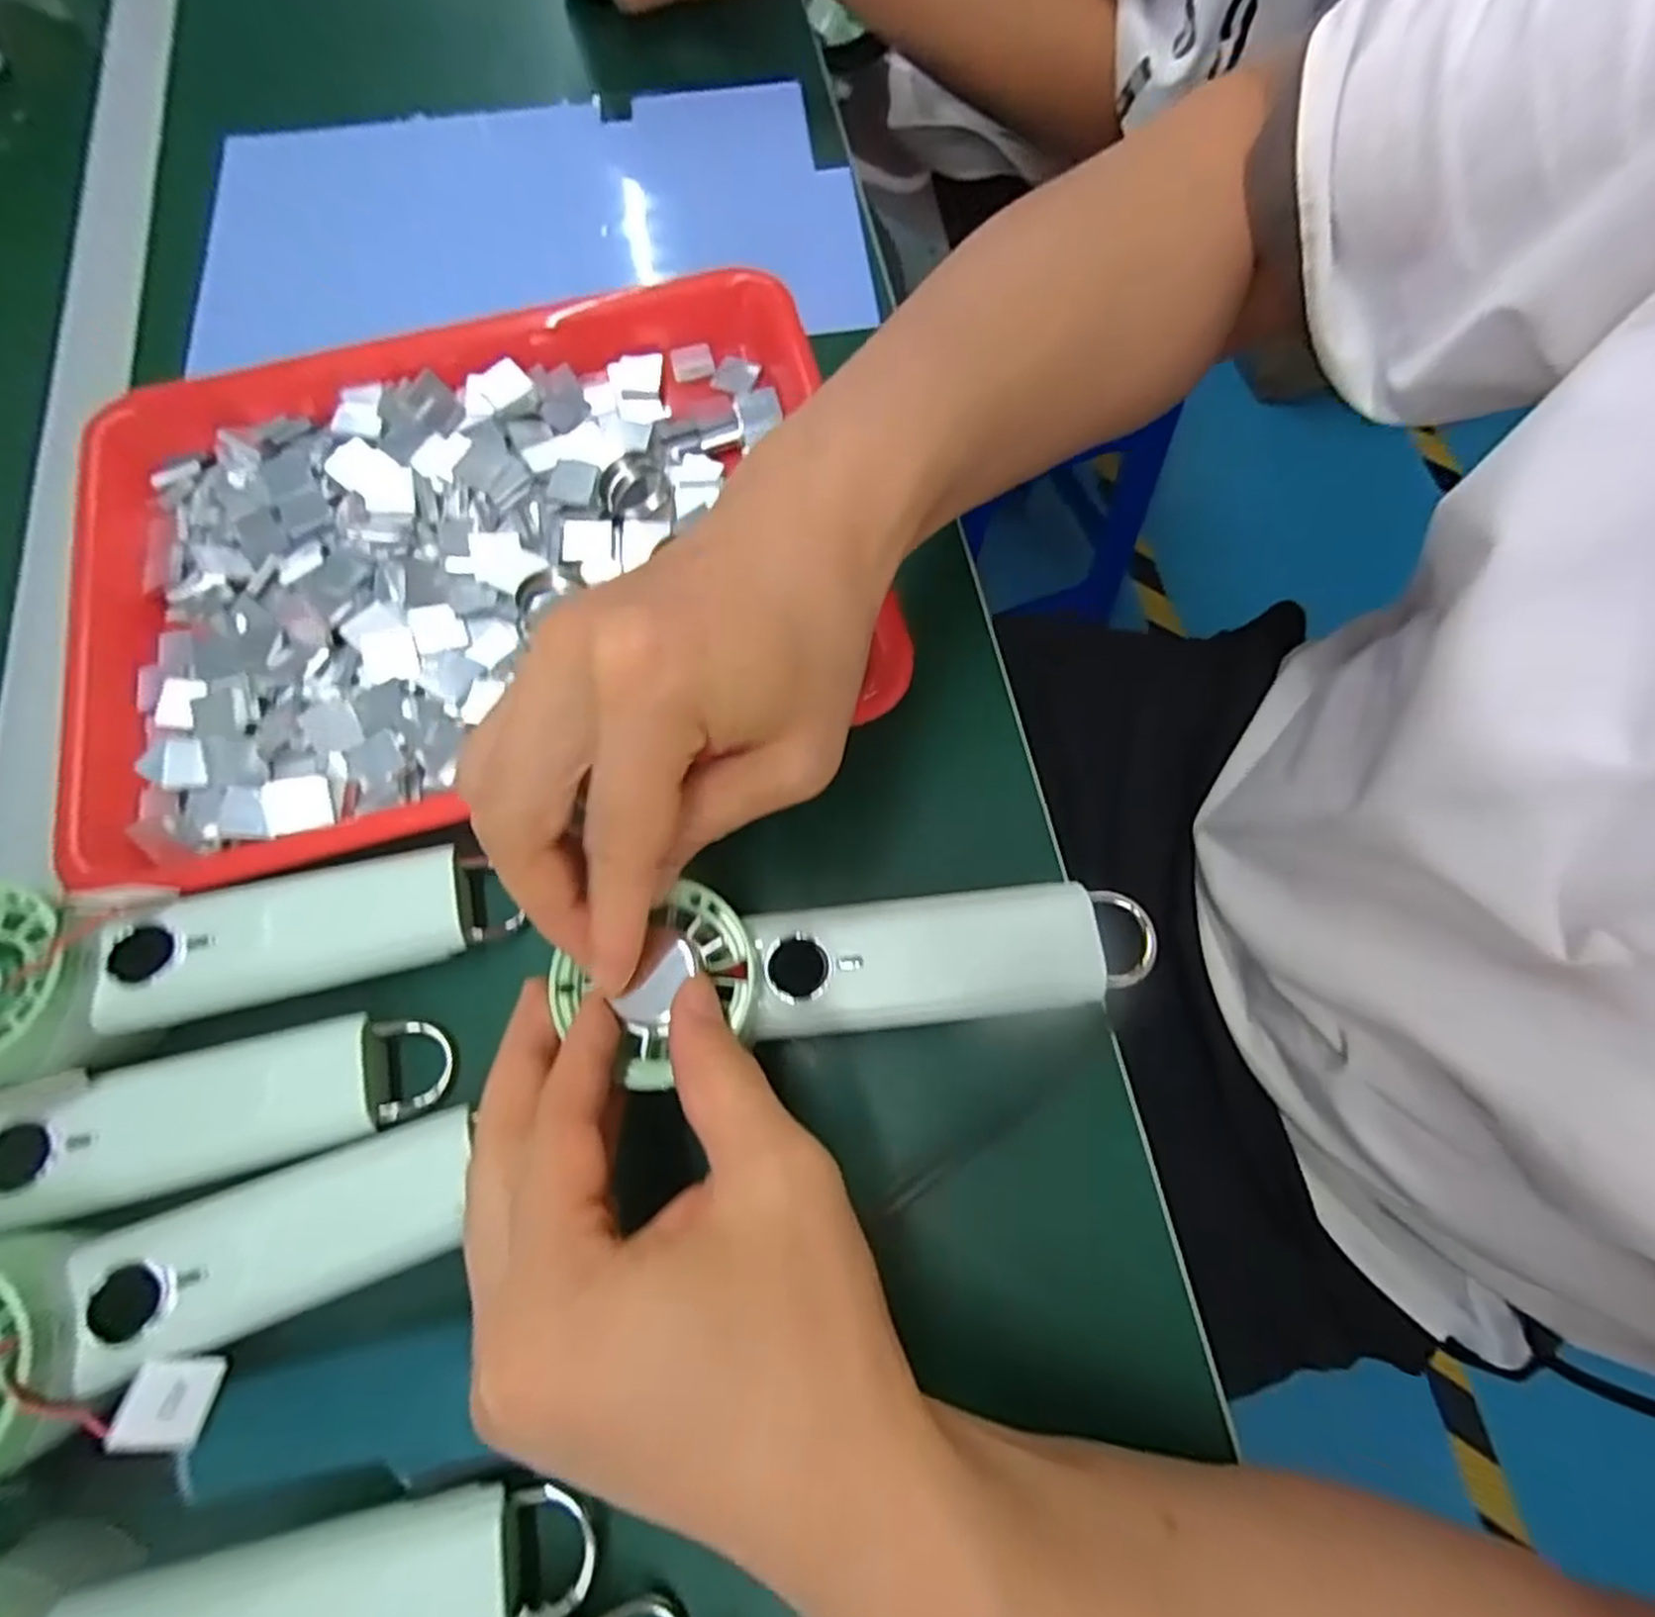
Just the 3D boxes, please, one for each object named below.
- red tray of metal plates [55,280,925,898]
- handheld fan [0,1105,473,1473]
[{"bbox_3d":[-0.157,-0.110,0.327,0.334,0.037,0.241,-15,74,-3],"label":"red tray of metal plates"},{"bbox_3d":[-0.198,0.147,0.225,0.170,0.032,0.066,-16,73,-19],"label":"handheld fan"}]

